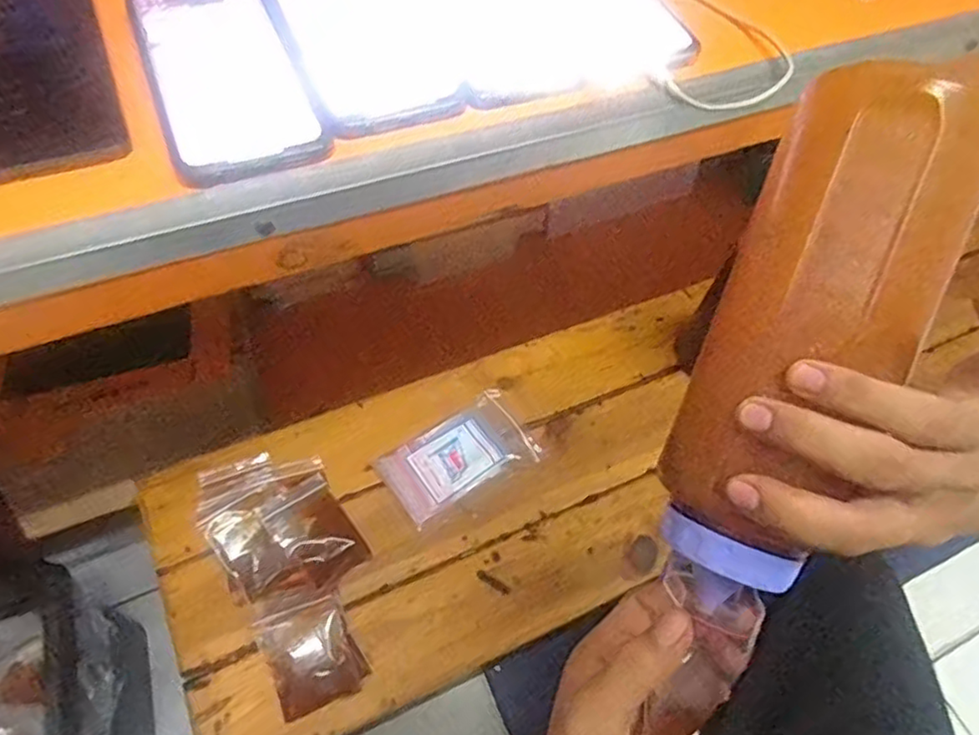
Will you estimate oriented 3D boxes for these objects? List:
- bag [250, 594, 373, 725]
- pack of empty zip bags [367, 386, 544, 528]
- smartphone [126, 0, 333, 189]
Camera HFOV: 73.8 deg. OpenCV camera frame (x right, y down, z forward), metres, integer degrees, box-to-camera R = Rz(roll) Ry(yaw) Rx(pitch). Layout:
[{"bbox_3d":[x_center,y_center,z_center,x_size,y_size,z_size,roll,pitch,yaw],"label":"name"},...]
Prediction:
[{"bbox_3d":[-0.152,0.247,0.563,0.073,0.022,0.083,-23,63,-17],"label":"bag"},{"bbox_3d":[-0.030,0.093,0.665,0.149,0.020,0.090,-32,66,-22],"label":"pack of empty zip bags"},{"bbox_3d":[-0.152,-0.170,0.369,0.078,0.011,0.172,-20,62,-16],"label":"smartphone"}]

